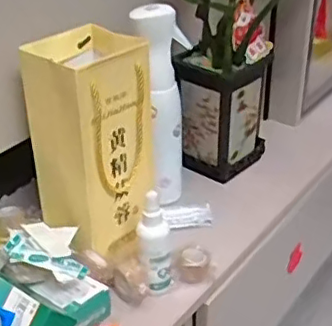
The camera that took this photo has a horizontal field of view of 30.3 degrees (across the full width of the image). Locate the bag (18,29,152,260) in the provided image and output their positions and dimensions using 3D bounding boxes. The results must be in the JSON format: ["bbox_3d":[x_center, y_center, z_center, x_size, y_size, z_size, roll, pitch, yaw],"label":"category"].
[{"bbox_3d":[-0.086,-0.027,0.721,0.114,0.225,0.110,-26,40,-34],"label":"bag"}]

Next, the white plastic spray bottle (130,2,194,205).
[{"bbox_3d":[-0.009,-0.076,0.827,0.059,0.259,0.068,21,38,30],"label":"white plastic spray bottle"}]

